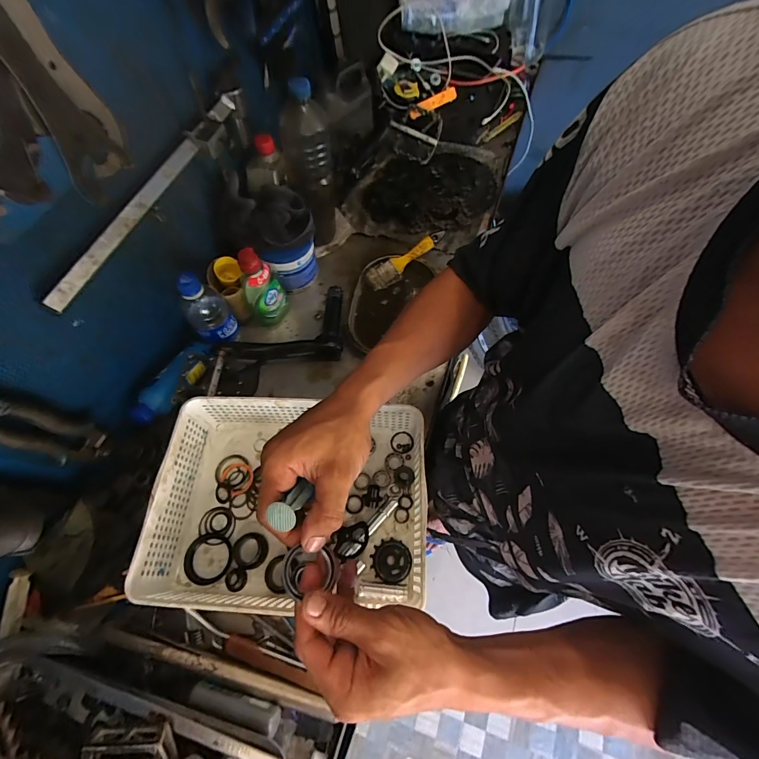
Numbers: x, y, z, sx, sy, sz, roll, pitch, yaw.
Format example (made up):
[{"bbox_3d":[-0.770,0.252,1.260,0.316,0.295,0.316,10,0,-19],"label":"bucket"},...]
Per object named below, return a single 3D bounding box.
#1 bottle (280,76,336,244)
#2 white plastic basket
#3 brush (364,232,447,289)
[{"bbox_3d":[-0.113,-0.350,0.629,0.078,0.269,0.067,-17,68,-6],"label":"bottle"},{"bbox_3d":[-0.113,0.154,0.489,0.321,0.089,0.242,2,67,2],"label":"white plastic basket"},{"bbox_3d":[0.049,-0.224,0.684,0.159,0.020,0.043,-34,71,0],"label":"brush"}]

